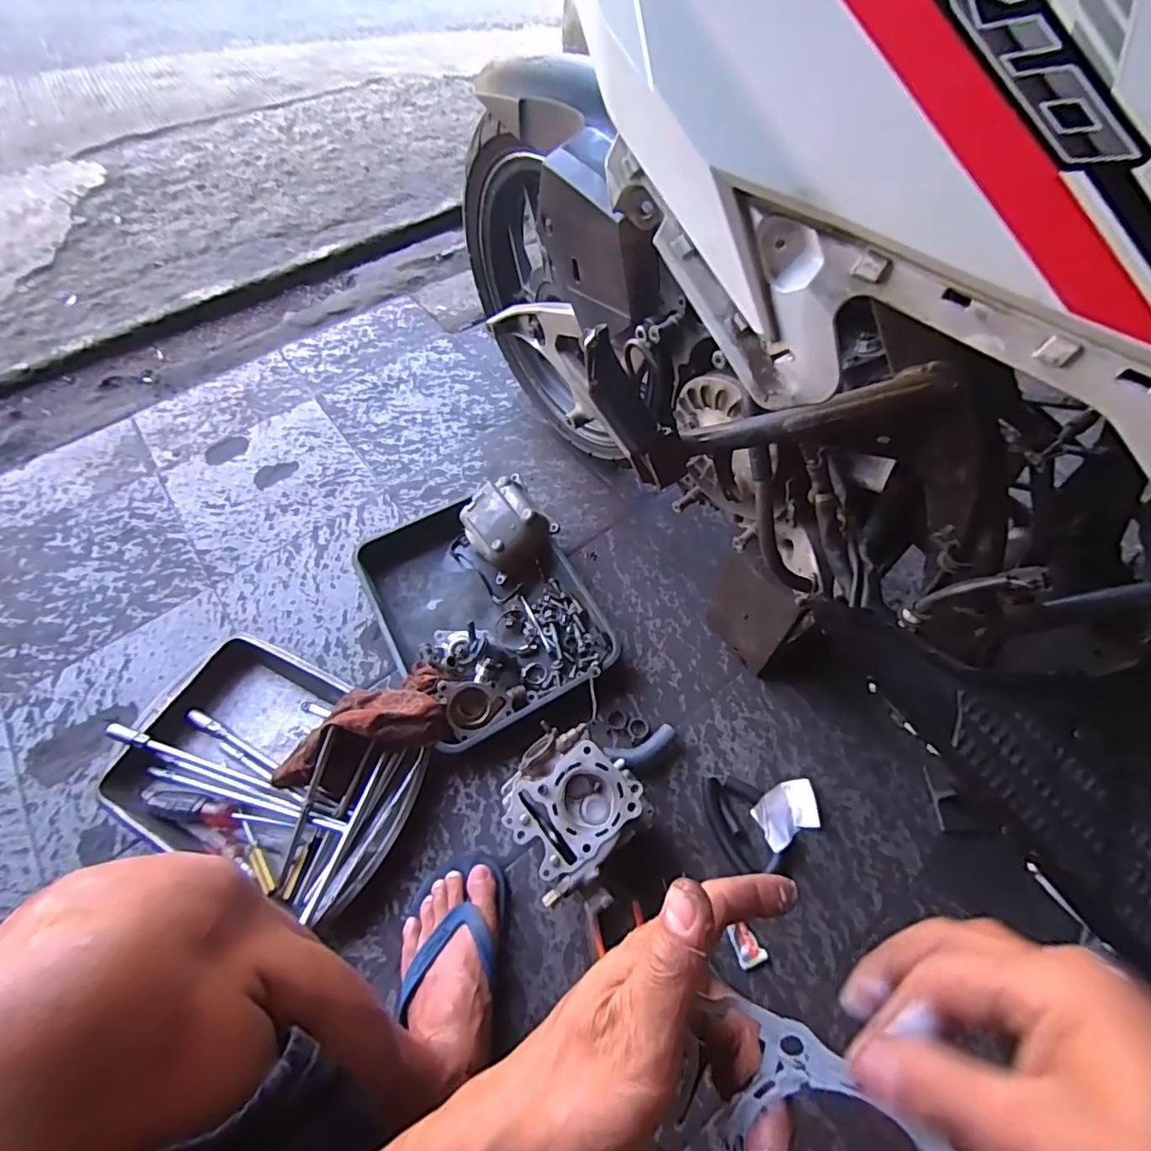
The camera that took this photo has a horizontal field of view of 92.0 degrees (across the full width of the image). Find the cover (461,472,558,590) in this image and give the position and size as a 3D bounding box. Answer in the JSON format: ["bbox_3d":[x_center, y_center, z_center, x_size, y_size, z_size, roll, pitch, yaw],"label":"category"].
[{"bbox_3d":[-0.097,-0.066,0.836,0.144,0.074,0.124,44,102,14],"label":"cover"}]

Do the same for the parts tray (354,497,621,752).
[{"bbox_3d":[-0.135,0.039,0.796,0.270,0.051,0.370,-29,64,-14],"label":"parts tray"}]

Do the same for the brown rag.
[{"bbox_3d":[-0.262,0.181,0.691,0.211,0.081,0.117,-18,61,-9],"label":"brown rag"}]

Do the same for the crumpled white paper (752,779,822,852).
[{"bbox_3d":[0.251,0.284,0.662,0.084,0.027,0.058,-23,62,-11],"label":"crumpled white paper"}]

